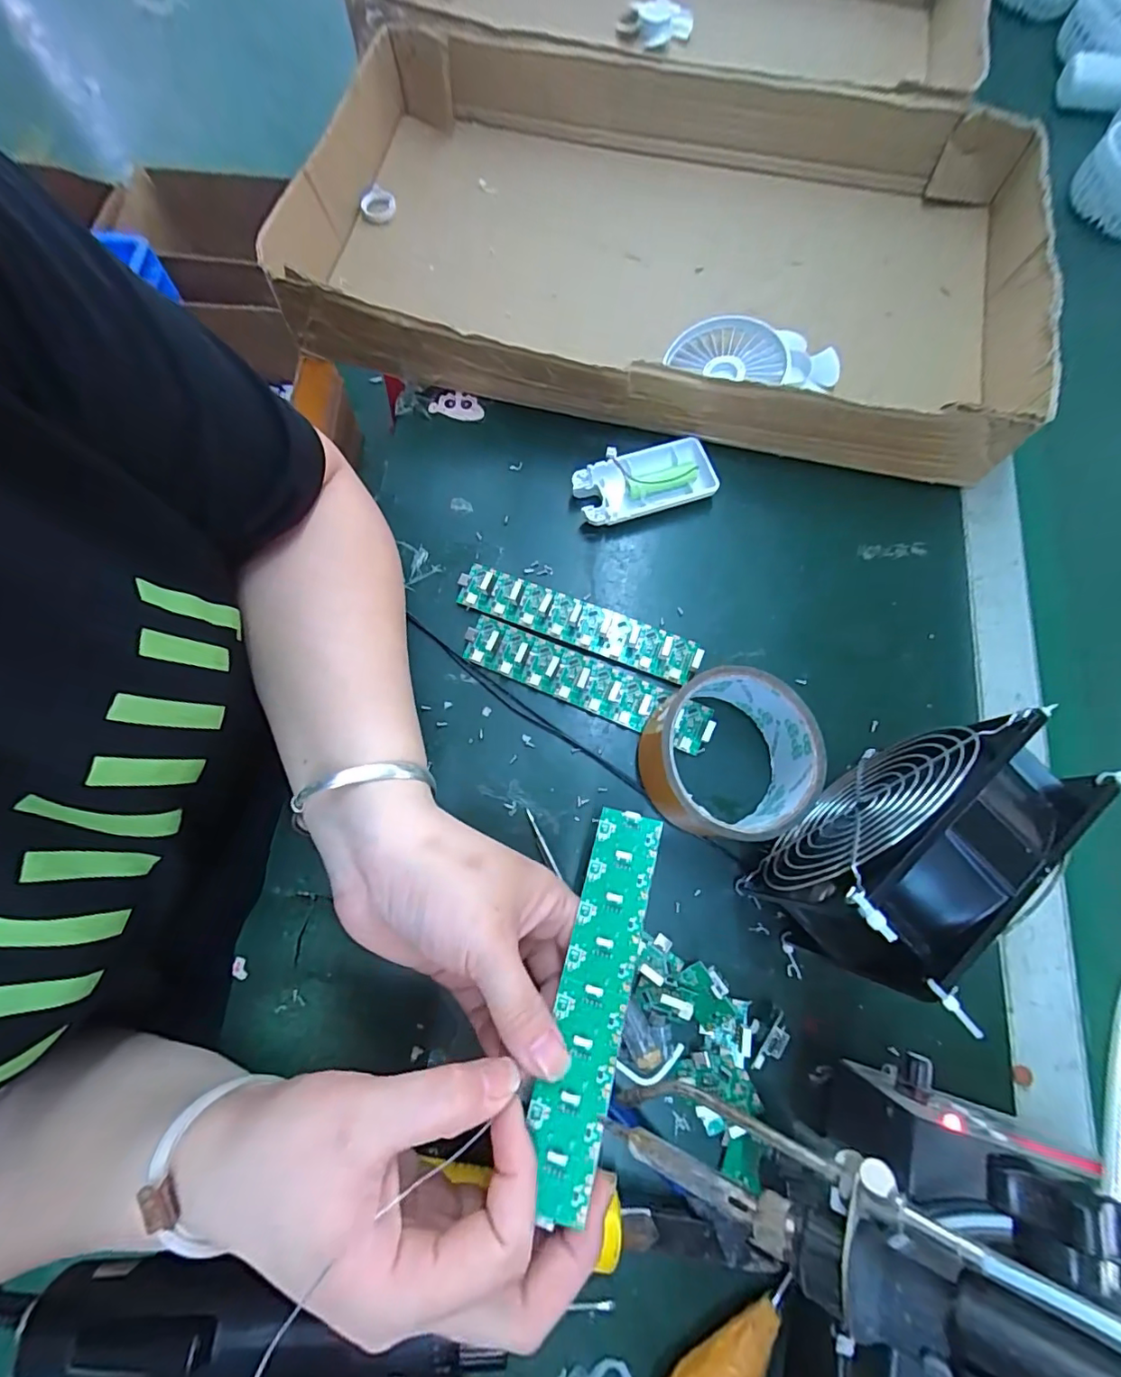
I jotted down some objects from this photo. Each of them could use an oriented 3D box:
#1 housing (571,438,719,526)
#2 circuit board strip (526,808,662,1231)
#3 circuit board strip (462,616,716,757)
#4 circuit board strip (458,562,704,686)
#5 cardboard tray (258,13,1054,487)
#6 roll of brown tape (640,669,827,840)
[{"bbox_3d":[0.057,-0.142,0.373,0.092,0.020,0.048,-19,74,-8],"label":"housing"},{"bbox_3d":[0.015,0.131,0.238,0.030,0.004,0.153,13,65,11],"label":"circuit board strip"},{"bbox_3d":[0.016,-0.006,0.330,0.157,0.019,0.033,23,73,5],"label":"circuit board strip"},{"bbox_3d":[0.011,-0.044,0.342,0.157,0.014,0.030,21,73,4],"label":"circuit board strip"},{"bbox_3d":[0.084,-0.332,0.412,0.541,0.075,0.306,10,72,1],"label":"cardboard tray"},{"bbox_3d":[0.092,0.038,0.299,0.093,0.051,0.090,-3,73,-3],"label":"roll of brown tape"}]

